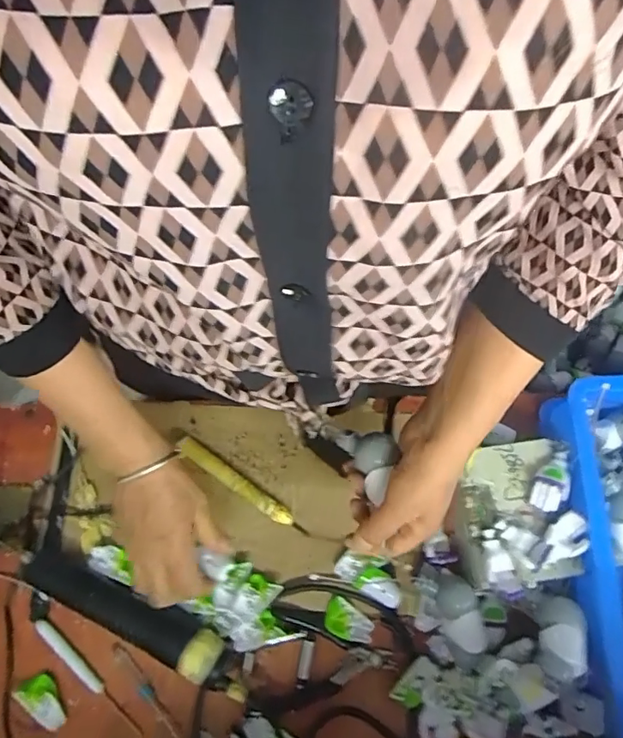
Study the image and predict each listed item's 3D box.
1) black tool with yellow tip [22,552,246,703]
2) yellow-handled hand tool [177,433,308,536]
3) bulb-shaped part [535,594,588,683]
[{"bbox_3d":[-0.158,0.222,0.454,0.219,0.037,0.047,20,70,7],"label":"black tool with yellow tip"},{"bbox_3d":[-0.069,0.114,0.500,0.152,0.020,0.015,33,72,11],"label":"yellow-handled hand tool"},{"bbox_3d":[0.212,0.229,0.429,0.038,0.037,0.067,53,37,-23],"label":"bulb-shaped part"}]

